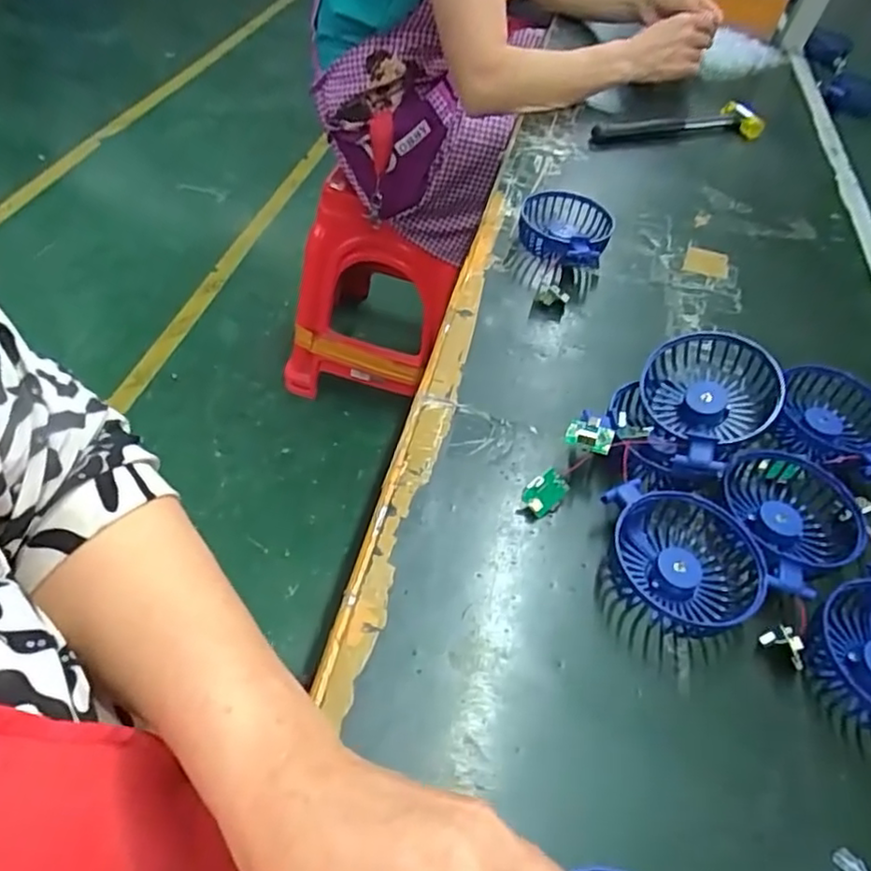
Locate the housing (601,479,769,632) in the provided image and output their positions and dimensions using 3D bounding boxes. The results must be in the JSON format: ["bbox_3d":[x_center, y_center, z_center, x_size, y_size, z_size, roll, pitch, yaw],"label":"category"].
[{"bbox_3d":[0.155,0.073,0.404,0.082,0.034,0.090,3,49,-4],"label":"housing"}]

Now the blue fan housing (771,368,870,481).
[{"bbox_3d":[0.300,-0.009,0.490,0.079,0.028,0.095,25,51,15],"label":"blue fan housing"}]

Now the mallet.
[{"bbox_3d":[0.309,-0.401,0.843,0.243,0.030,0.053,-8,51,-13],"label":"mallet"}]

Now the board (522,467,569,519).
[{"bbox_3d":[0.073,0.038,0.432,0.029,0.005,0.023,-41,86,-2],"label":"board"}]

